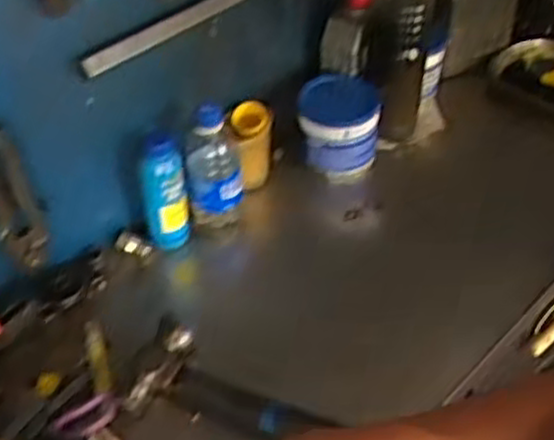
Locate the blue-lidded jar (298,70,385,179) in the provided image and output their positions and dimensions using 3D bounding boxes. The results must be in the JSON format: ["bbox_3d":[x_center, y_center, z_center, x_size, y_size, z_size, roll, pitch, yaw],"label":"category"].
[{"bbox_3d":[0.081,-0.121,1.019,0.103,0.094,0.102,-2,44,3],"label":"blue-lidded jar"}]

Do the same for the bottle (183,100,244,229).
[{"bbox_3d":[-0.076,-0.064,0.929,0.063,0.164,0.055,-6,44,-1],"label":"bottle"}]

